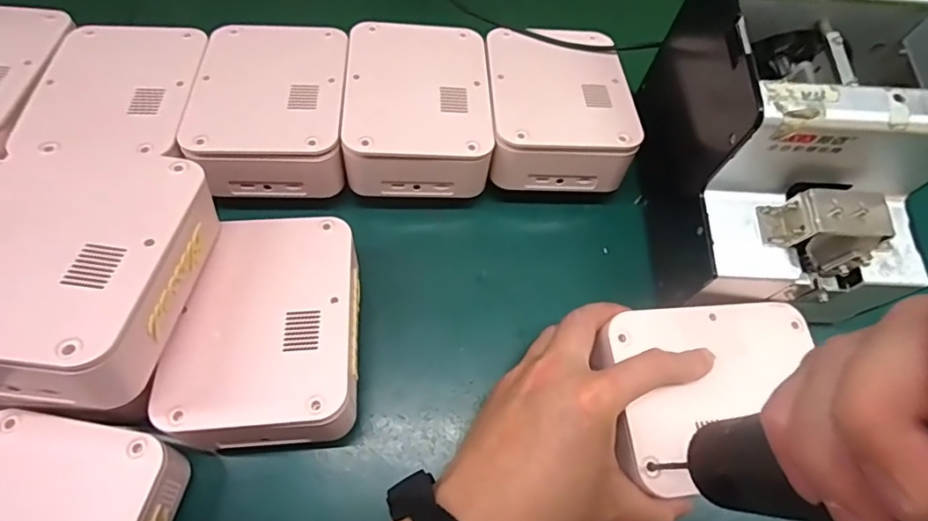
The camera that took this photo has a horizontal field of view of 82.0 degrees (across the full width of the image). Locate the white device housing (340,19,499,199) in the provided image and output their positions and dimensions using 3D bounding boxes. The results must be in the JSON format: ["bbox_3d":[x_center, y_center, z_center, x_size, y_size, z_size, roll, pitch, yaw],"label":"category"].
[{"bbox_3d":[-0.031,-0.112,0.378,0.097,0.043,0.130,-1,64,-3],"label":"white device housing"}]

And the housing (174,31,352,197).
[{"bbox_3d":[-0.131,-0.110,0.373,0.097,0.044,0.128,-2,64,-4],"label":"housing"}]

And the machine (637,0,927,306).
[{"bbox_3d":[0.198,-0.071,0.327,0.126,0.141,0.174,3,64,-1],"label":"machine"}]

